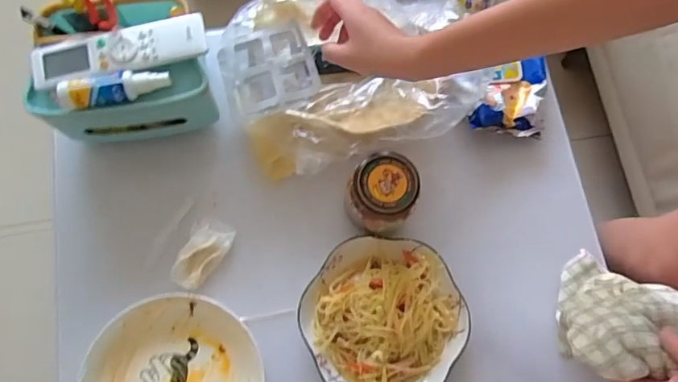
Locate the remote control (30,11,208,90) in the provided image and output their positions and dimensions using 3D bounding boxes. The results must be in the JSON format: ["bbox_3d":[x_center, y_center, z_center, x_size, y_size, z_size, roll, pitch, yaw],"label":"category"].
[{"bbox_3d":[-0.245,-0.157,0.543,0.191,0.014,0.052,-13,76,-5],"label":"remote control"}]

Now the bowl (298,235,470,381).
[{"bbox_3d":[0.054,0.151,0.582,0.183,0.040,0.190,0,75,-2],"label":"bowl"}]

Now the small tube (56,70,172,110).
[{"bbox_3d":[-0.246,-0.114,0.533,0.118,0.021,0.031,-11,76,-5],"label":"small tube"}]

